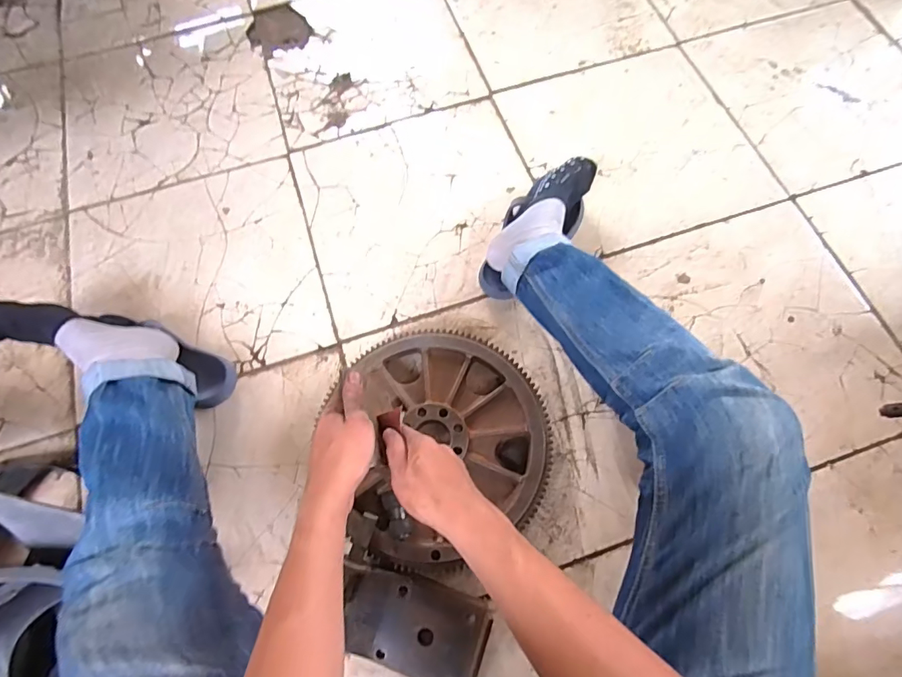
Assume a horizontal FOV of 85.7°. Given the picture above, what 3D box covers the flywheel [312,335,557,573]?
[{"bbox_3d":[-0.010,0.128,0.673,0.281,0.073,0.297,-1,71,2],"label":"flywheel"}]

